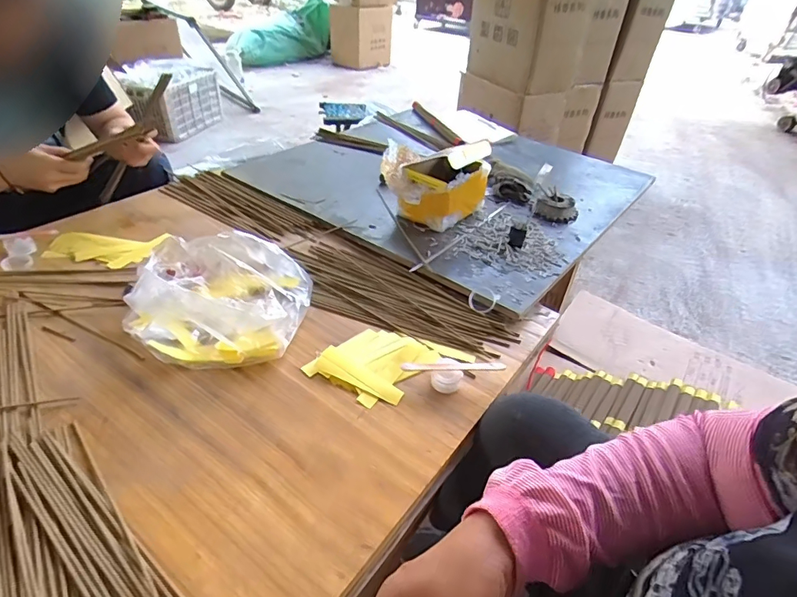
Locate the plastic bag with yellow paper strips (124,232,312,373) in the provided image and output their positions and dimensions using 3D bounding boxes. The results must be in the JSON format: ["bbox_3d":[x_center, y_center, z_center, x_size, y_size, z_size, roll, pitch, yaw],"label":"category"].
[{"bbox_3d":[-0.234,-0.016,0.592,0.210,0.098,0.182,7,38,3],"label":"plastic bag with yellow paper strips"}]

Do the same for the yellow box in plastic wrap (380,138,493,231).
[{"bbox_3d":[0.060,-0.218,0.839,0.166,0.115,0.157,28,44,28],"label":"yellow box in plastic wrap"}]

